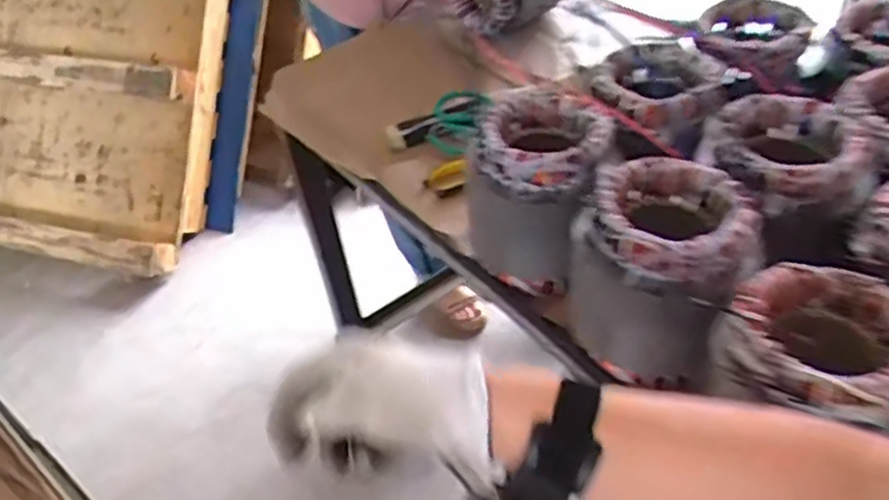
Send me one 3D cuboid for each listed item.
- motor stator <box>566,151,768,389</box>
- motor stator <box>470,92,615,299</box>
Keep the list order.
[{"bbox_3d":[0.197,0.009,0.645,0.142,0.157,0.150,9,46,17],"label":"motor stator"},{"bbox_3d":[0.098,-0.062,0.736,0.116,0.165,0.112,17,48,24],"label":"motor stator"}]

